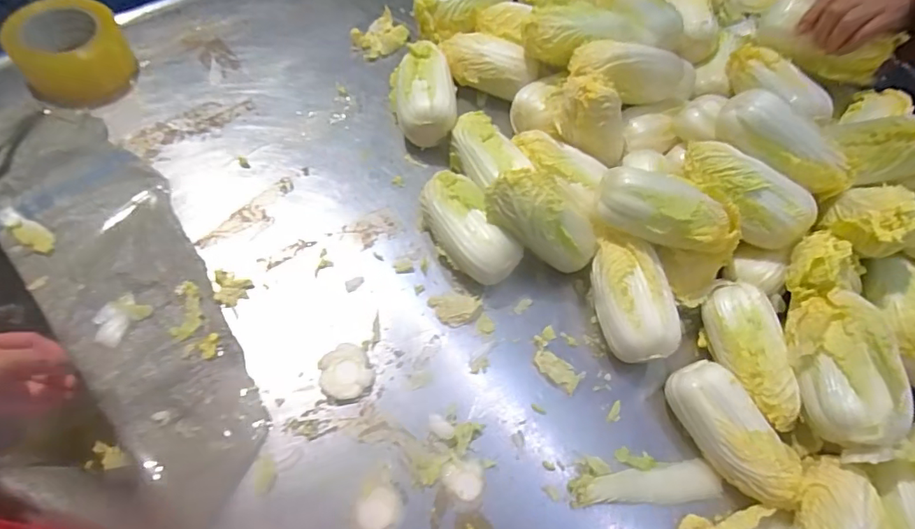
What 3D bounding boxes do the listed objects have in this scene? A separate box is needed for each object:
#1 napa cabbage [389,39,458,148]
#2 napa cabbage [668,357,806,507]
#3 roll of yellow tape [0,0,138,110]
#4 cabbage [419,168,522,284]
[{"bbox_3d":[-0.045,-0.216,0.647,0.080,0.071,0.133,1,62,-7],"label":"napa cabbage"},{"bbox_3d":[0.263,0.163,0.487,0.060,0.065,0.144,-33,71,-22],"label":"napa cabbage"},{"bbox_3d":[-0.470,-0.259,0.615,0.124,0.066,0.120,-28,69,-20],"label":"roll of yellow tape"},{"bbox_3d":[0.007,-0.039,0.567,0.065,0.063,0.139,-30,71,-21],"label":"cabbage"}]

